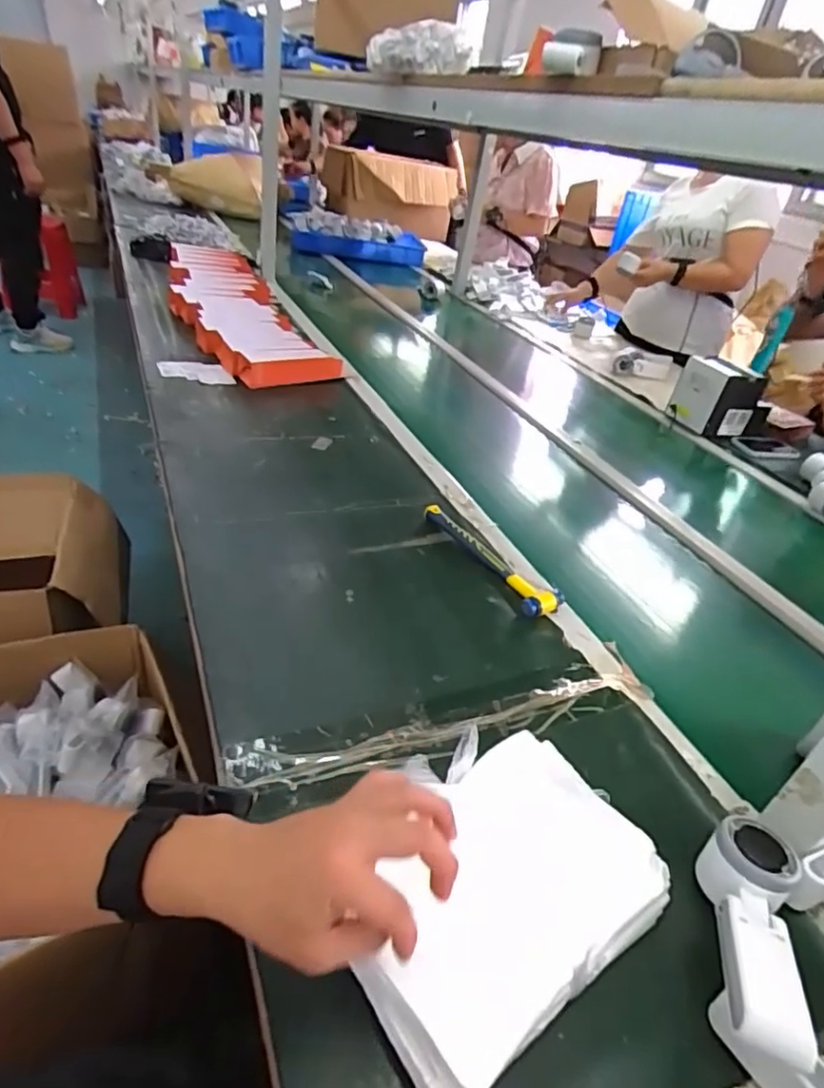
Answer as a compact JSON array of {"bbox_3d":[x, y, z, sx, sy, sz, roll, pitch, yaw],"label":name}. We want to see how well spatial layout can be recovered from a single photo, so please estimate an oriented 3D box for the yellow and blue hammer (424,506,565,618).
[{"bbox_3d":[0.102,0.013,0.809,0.052,0.021,0.239,-13,41,-30],"label":"yellow and blue hammer"}]

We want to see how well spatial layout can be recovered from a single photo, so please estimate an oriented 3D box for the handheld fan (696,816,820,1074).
[{"bbox_3d":[0.232,0.272,0.424,0.057,0.071,0.169,21,37,18],"label":"handheld fan"}]

